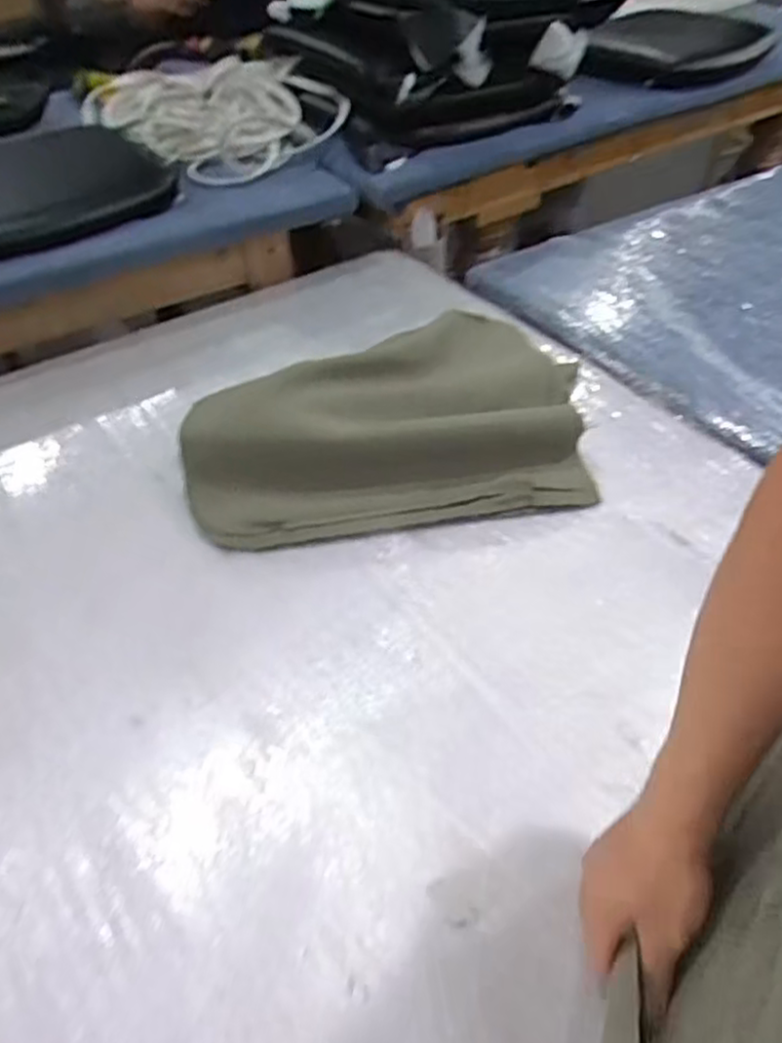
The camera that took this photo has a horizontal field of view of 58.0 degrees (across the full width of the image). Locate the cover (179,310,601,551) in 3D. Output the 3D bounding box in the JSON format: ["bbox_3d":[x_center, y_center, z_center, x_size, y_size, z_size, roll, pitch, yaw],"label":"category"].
[{"bbox_3d":[0.002,-0.161,0.906,0.504,0.093,0.377,-6,47,-4],"label":"cover"}]

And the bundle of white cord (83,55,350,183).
[{"bbox_3d":[-0.363,-0.815,1.385,0.508,0.126,0.360,34,56,29],"label":"bundle of white cord"}]

